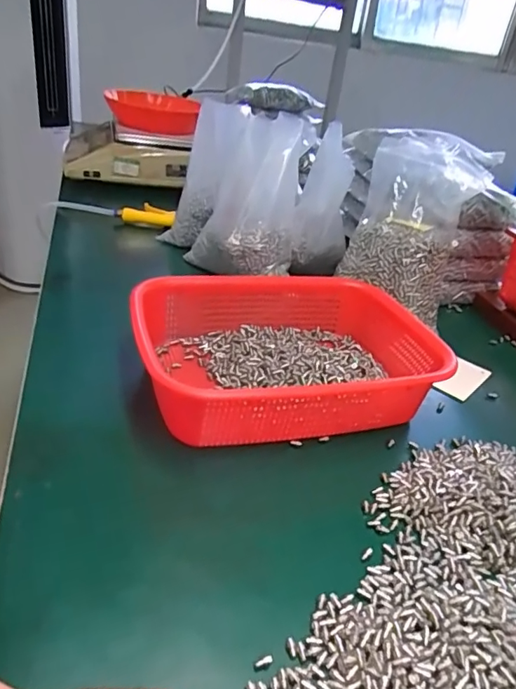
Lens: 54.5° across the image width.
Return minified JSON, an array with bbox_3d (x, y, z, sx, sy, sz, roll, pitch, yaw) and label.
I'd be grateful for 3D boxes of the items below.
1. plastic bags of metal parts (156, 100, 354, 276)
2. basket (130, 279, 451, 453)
[{"bbox_3d":[-0.003,-0.213,0.705,0.245,0.192,0.178,4,31,-8],"label":"plastic bags of metal parts"},{"bbox_3d":[0.036,0.009,0.499,0.298,0.076,0.212,-2,32,-16],"label":"basket"}]

